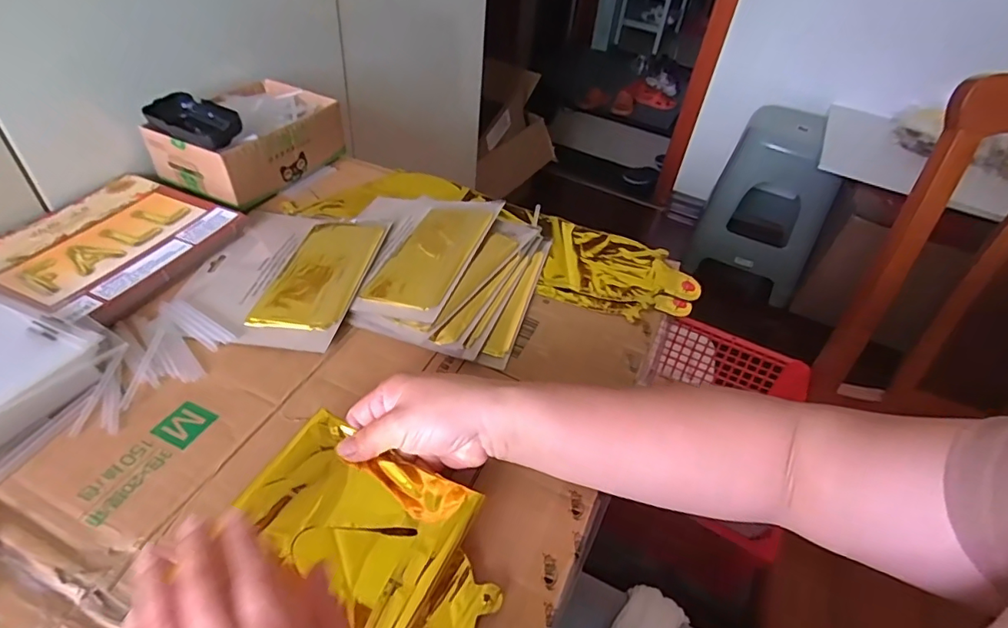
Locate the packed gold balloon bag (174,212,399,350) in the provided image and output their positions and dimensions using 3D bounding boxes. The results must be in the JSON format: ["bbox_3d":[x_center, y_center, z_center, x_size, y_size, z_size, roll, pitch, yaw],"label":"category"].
[{"bbox_3d":[-0.211,-0.048,0.511,0.159,0.020,0.191,9,44,2],"label":"packed gold balloon bag"}]

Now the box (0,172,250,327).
[{"bbox_3d":[-0.380,-0.072,0.512,0.172,0.020,0.193,20,45,13],"label":"box"}]

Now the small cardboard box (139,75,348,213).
[{"bbox_3d":[-0.299,-0.211,0.626,0.135,0.080,0.184,25,47,17],"label":"small cardboard box"}]

